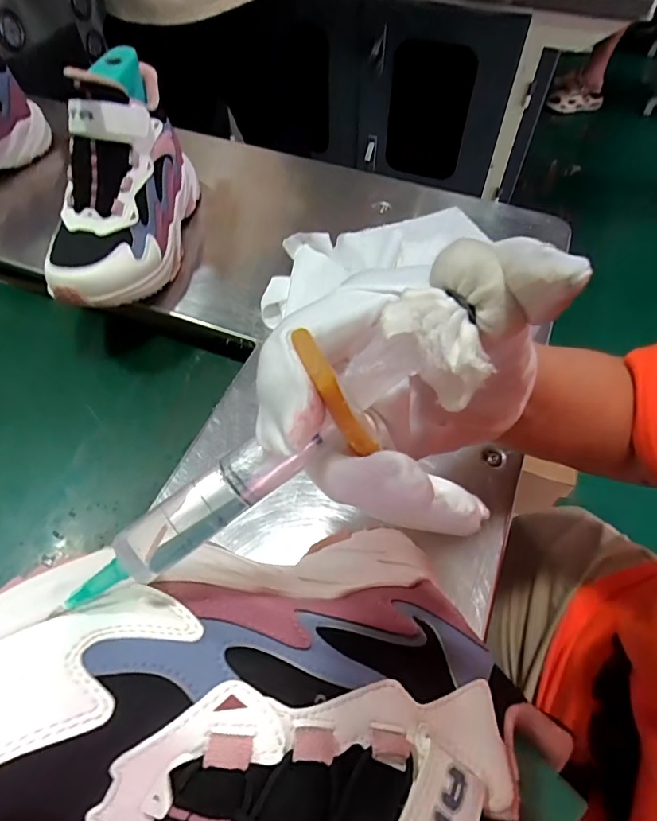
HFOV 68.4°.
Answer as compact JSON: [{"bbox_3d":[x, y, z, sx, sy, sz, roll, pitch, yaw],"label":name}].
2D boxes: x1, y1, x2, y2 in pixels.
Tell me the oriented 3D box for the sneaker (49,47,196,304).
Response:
[{"bbox_3d":[-0.188,-0.204,0.437,0.084,0.141,0.223,1,56,1],"label":"sneaker"}]

